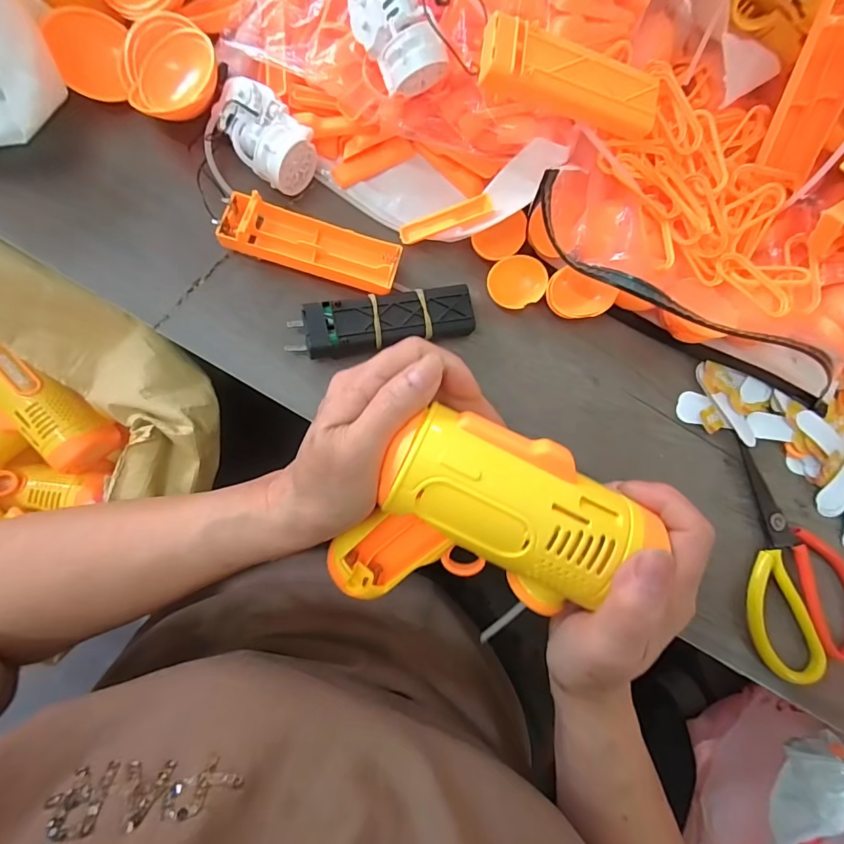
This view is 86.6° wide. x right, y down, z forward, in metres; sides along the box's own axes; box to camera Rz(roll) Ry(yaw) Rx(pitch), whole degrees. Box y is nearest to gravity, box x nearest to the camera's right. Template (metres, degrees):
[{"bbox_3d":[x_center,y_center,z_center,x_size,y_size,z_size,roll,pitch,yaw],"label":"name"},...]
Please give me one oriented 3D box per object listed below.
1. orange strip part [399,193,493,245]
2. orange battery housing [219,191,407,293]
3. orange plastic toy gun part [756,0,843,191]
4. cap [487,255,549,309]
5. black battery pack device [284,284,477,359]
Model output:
[{"bbox_3d":[0.016,-0.136,0.299,0.064,0.004,0.014,-19,87,7],"label":"orange strip part"},{"bbox_3d":[-0.069,-0.114,0.288,0.109,0.023,0.037,15,82,-5],"label":"orange battery housing"},{"bbox_3d":[0.241,-0.199,0.272,0.030,0.100,0.026,-24,50,-9],"label":"orange plastic toy gun part"},{"bbox_3d":[0.065,-0.096,0.306,0.040,0.007,0.034,1,84,-7],"label":"cap"},{"bbox_3d":[-0.024,-0.064,0.290,0.117,0.016,0.034,-12,89,-13],"label":"black battery pack device"}]

